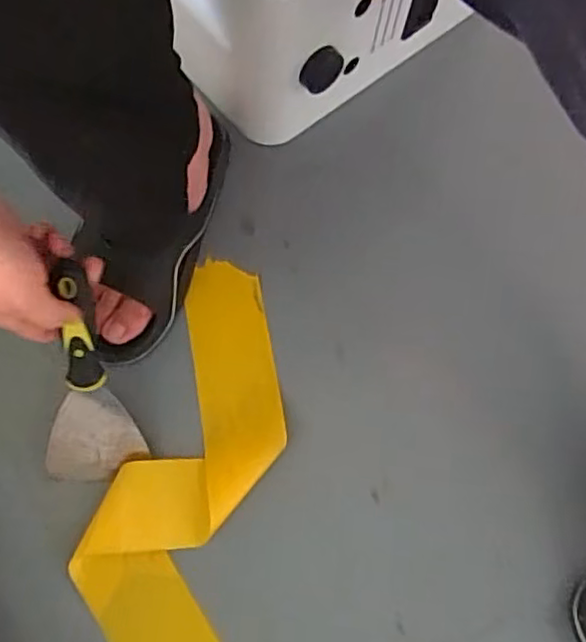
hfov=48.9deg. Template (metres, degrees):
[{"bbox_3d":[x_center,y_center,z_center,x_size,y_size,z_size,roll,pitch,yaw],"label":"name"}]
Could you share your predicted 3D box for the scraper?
[{"bbox_3d":[-0.172,0.048,0.547,0.079,0.022,0.191,1,109,-2],"label":"scraper"}]

